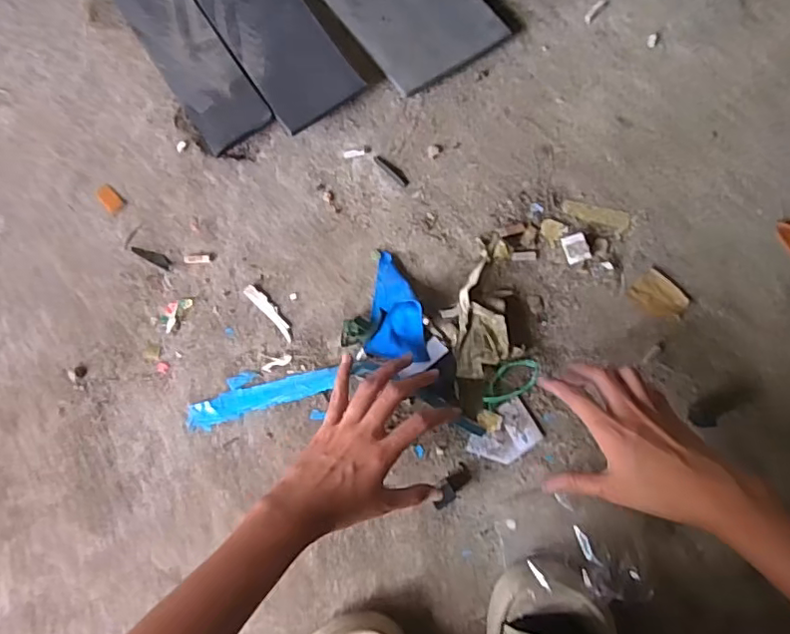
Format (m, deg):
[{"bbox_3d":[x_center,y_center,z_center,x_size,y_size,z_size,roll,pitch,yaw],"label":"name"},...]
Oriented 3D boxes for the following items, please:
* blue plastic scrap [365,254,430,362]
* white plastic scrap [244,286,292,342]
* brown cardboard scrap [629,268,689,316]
[{"bbox_3d":[0.007,-0.009,0.503,0.053,0.025,0.089,9,83,-1],"label":"blue plastic scrap"},{"bbox_3d":[-0.111,-0.005,0.514,0.011,0.004,0.062,-43,86,-6],"label":"white plastic scrap"},{"bbox_3d":[0.238,-0.018,0.521,0.036,0.007,0.044,-44,86,-6],"label":"brown cardboard scrap"}]

